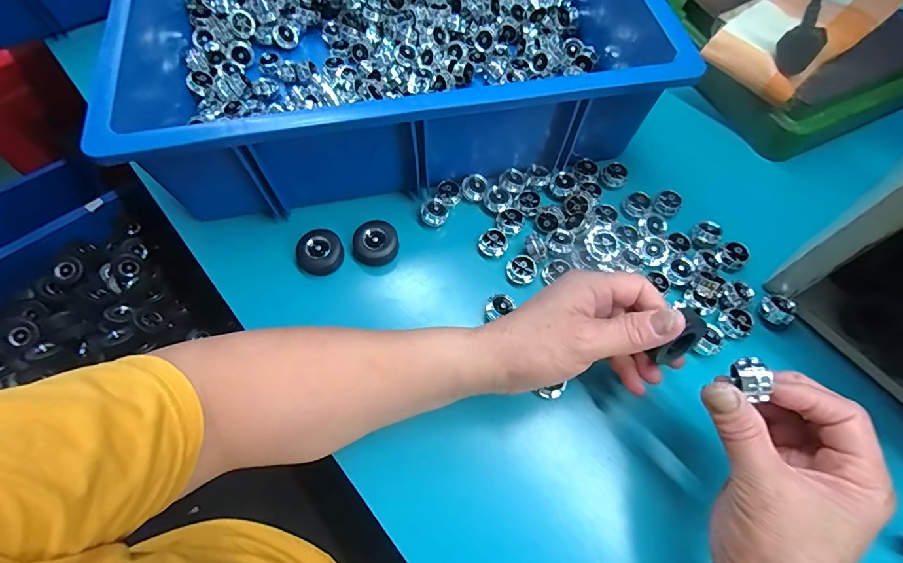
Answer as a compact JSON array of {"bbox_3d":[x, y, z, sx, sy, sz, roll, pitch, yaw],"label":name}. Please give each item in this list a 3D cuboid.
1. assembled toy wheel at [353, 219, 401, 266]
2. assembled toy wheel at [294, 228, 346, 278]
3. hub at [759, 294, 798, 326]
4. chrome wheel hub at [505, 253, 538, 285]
[{"bbox_3d":[-0.064,-0.032,0.375,0.036,0.018,0.038,0,66,1],"label":"assembled toy wheel"},{"bbox_3d":[-0.111,-0.025,0.369,0.038,0.015,0.037,0,66,1],"label":"assembled toy wheel"},{"bbox_3d":[0.264,0.022,0.353,0.020,0.014,0.025,-27,68,-10],"label":"hub"},{"bbox_3d":[0.059,-0.009,0.367,0.024,0.014,0.023,0,66,1],"label":"chrome wheel hub"}]

